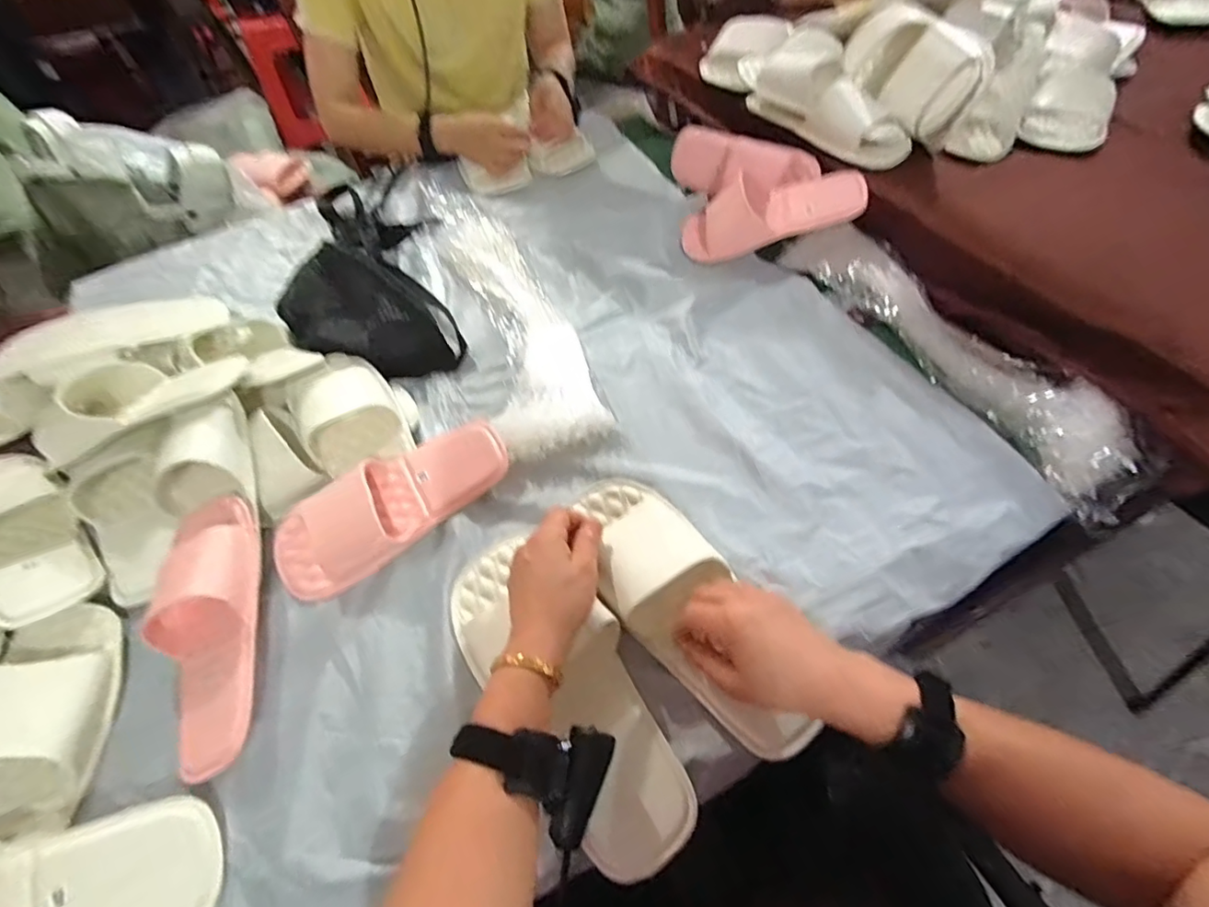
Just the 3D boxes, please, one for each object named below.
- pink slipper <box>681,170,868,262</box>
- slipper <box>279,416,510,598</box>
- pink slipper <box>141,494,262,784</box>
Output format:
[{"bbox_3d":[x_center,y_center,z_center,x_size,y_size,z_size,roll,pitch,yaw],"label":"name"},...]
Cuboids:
[{"bbox_3d":[0.211,-0.326,0.731,0.231,0.072,0.095,-8,54,20],"label":"pink slipper"},{"bbox_3d":[-0.208,0.043,0.547,0.235,0.053,0.097,-37,62,-20],"label":"slipper"},{"bbox_3d":[-0.349,0.149,0.490,0.089,0.067,0.241,-14,70,-8],"label":"pink slipper"}]

